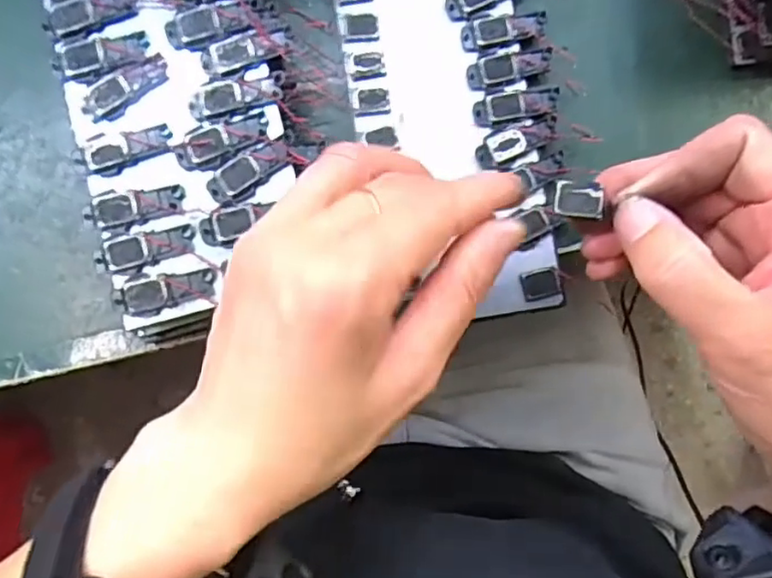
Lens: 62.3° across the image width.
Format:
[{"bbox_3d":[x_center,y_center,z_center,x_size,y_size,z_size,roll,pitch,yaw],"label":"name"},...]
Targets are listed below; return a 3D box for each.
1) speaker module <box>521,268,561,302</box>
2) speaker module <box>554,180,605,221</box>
[{"bbox_3d":[0.070,-0.002,0.288,0.016,0.004,0.013,-14,88,-1],"label":"speaker module"},{"bbox_3d":[0.068,-0.031,0.225,0.017,0.004,0.012,8,88,0],"label":"speaker module"}]

